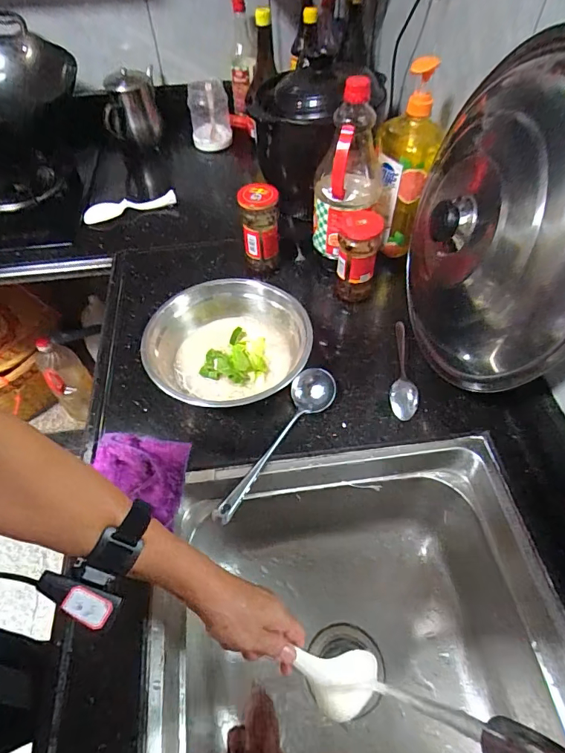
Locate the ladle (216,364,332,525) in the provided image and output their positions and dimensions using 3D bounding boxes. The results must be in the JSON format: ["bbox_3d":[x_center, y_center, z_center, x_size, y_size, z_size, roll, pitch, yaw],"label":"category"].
[{"bbox_3d":[-0.004,0.086,0.563,0.053,0.047,0.232,26,58,19],"label":"ladle"}]

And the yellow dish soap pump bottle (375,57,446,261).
[{"bbox_3d":[0.199,-0.341,0.708,0.095,0.283,0.096,6,53,6],"label":"yellow dish soap pump bottle"}]

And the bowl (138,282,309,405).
[{"bbox_3d":[-0.074,-0.034,0.629,0.211,0.092,0.222,0,53,1],"label":"bowl"}]

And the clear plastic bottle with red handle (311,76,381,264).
[{"bbox_3d":[0.104,-0.322,0.683,0.104,0.245,0.112,10,54,8],"label":"clear plastic bottle with red handle"}]

